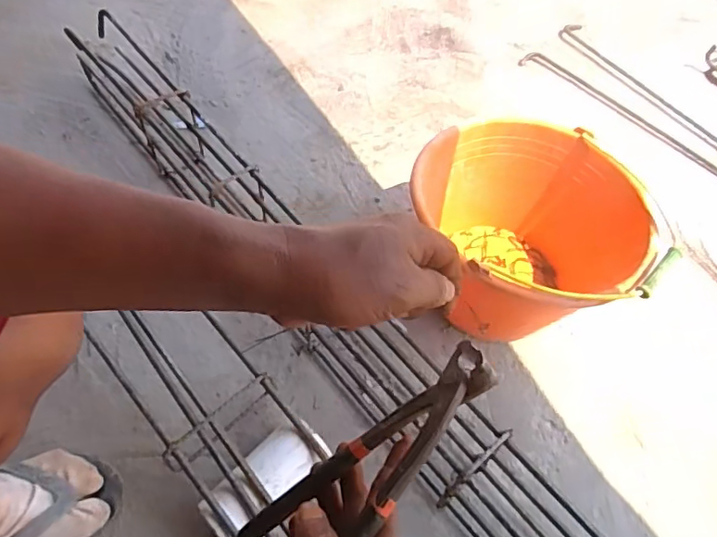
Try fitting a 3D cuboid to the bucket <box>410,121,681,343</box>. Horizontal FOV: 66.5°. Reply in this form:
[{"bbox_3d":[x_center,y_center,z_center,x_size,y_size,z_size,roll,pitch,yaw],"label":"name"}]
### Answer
[{"bbox_3d":[0.233,-0.028,0.784,0.270,0.230,0.288,2,57,-4],"label":"bucket"}]

